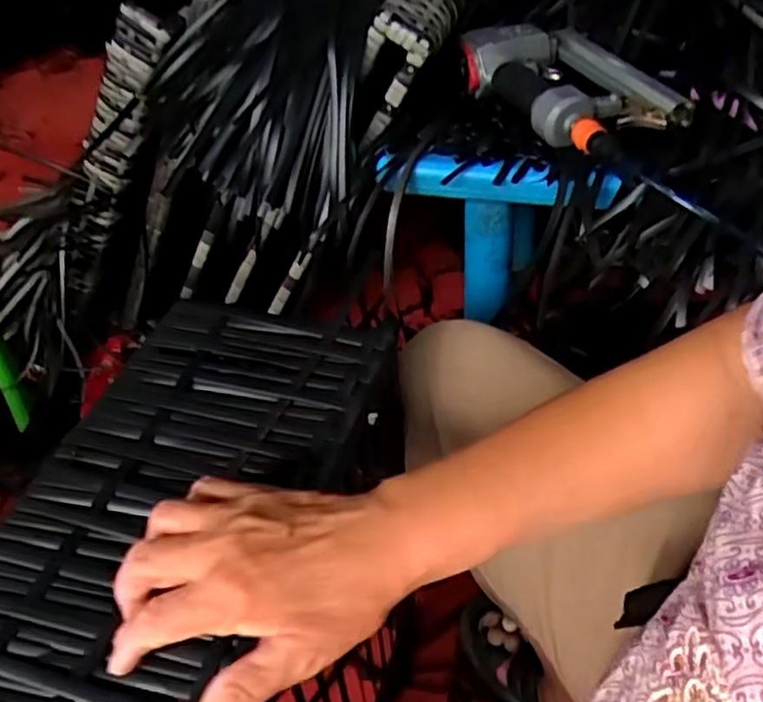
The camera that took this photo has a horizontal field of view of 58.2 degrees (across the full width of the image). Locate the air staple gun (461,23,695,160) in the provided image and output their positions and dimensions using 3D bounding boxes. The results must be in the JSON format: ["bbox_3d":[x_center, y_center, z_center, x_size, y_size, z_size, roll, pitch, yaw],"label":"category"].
[{"bbox_3d":[0.195,-0.268,0.706,0.147,0.059,0.238,-18,46,-13],"label":"air staple gun"}]

